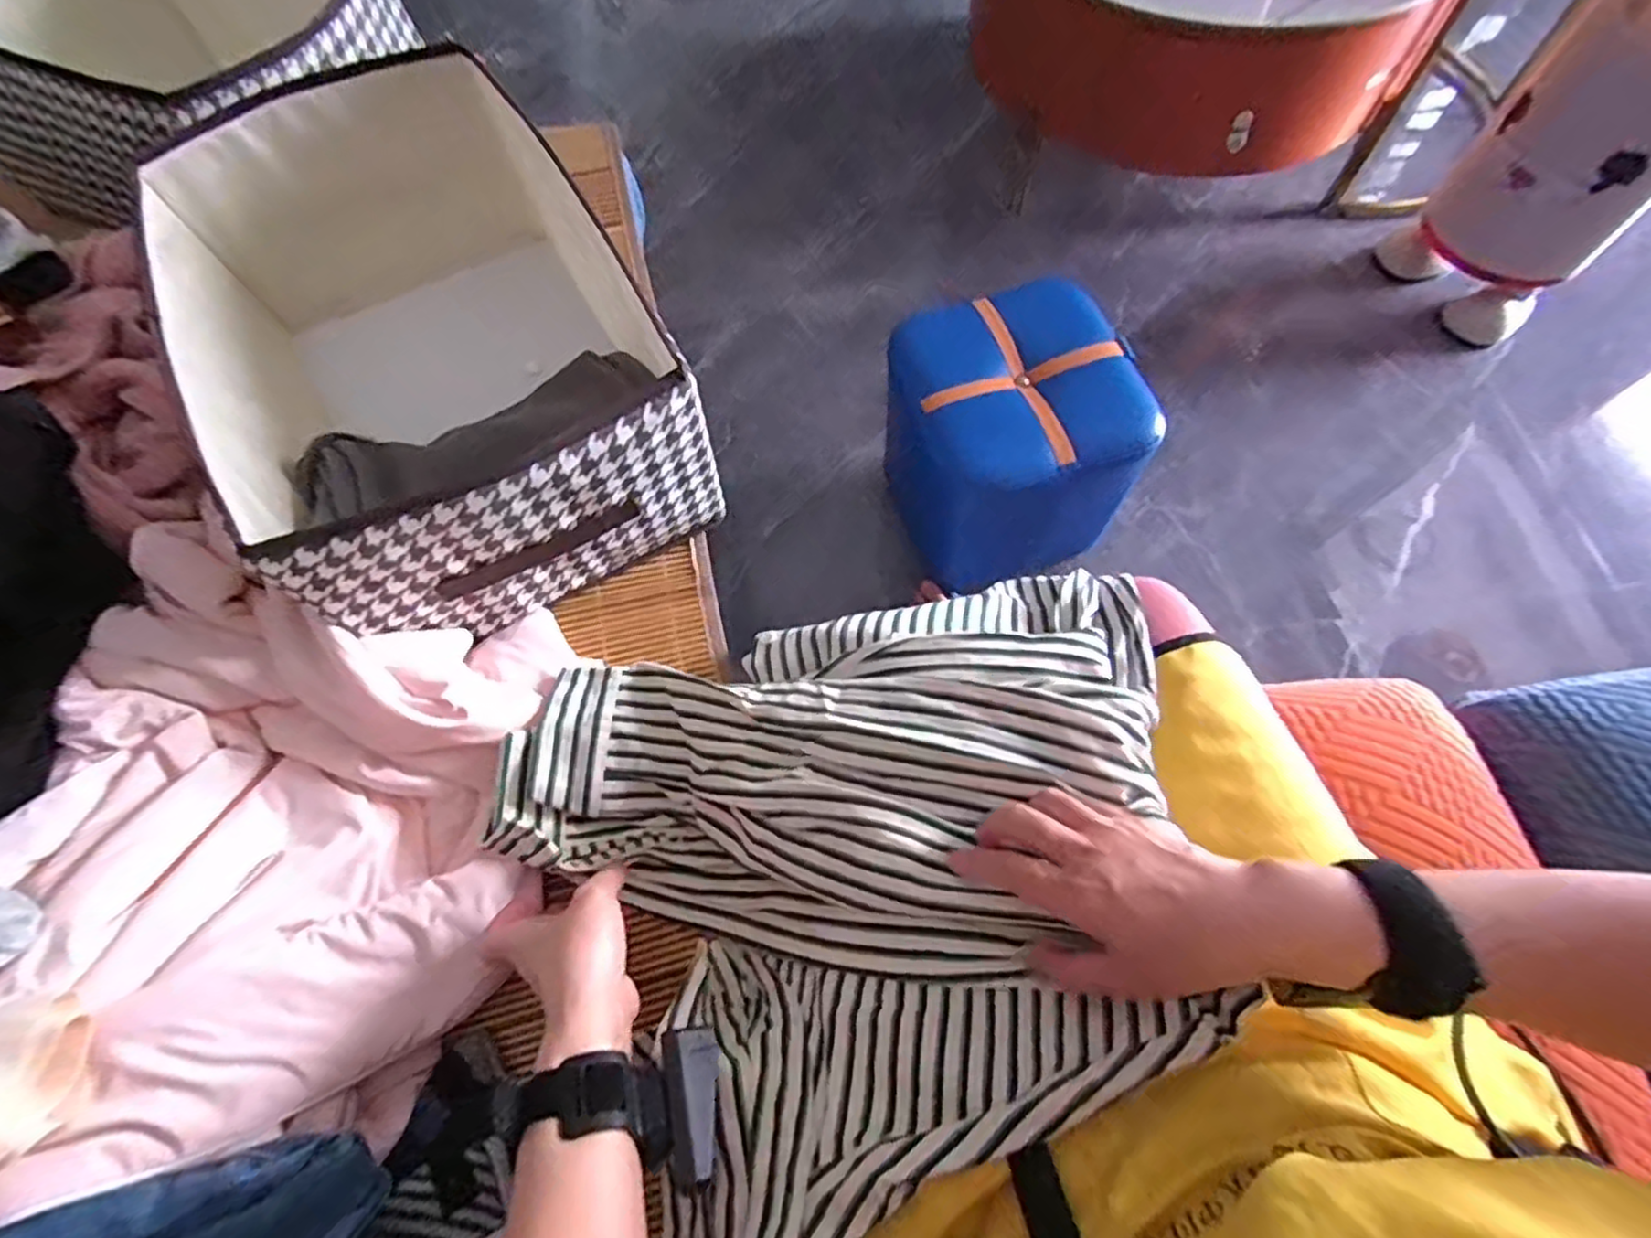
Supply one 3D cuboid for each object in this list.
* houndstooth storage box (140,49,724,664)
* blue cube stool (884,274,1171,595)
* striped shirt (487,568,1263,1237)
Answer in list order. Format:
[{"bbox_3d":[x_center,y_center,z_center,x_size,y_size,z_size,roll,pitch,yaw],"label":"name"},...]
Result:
[{"bbox_3d":[-0.313,-0.221,0.583,0.290,0.174,0.439,-28,69,-9],"label":"houndstooth storage box"},{"bbox_3d":[0.234,-0.223,0.949,0.276,0.280,0.267,-16,67,-5],"label":"blue cube stool"},{"bbox_3d":[0.041,0.126,0.468,0.442,0.129,0.351,-28,69,-9],"label":"striped shirt"}]

